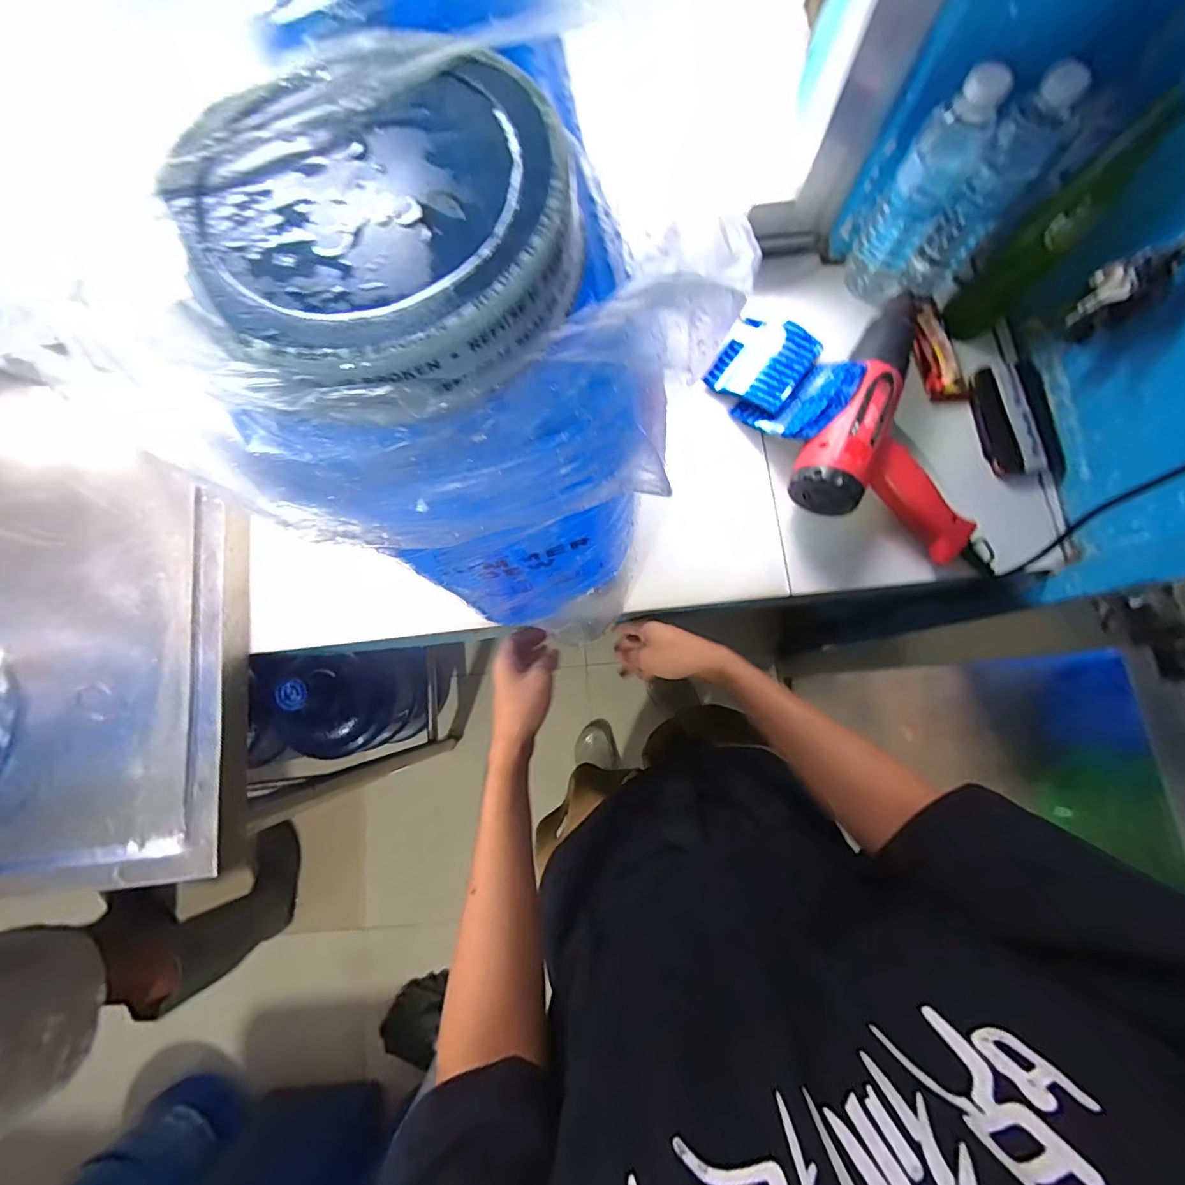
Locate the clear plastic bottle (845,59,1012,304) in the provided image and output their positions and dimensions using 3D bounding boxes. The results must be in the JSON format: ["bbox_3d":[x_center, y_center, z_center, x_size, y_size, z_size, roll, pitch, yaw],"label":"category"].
[{"bbox_3d":[0.336,-0.401,0.529,0.067,0.234,0.056,33,81,7],"label":"clear plastic bottle"}]

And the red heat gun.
[{"bbox_3d":[0.365,-0.174,0.537,0.224,0.060,0.269,28,81,6],"label":"red heat gun"}]

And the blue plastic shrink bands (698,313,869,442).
[{"bbox_3d":[0.212,-0.247,0.558,0.155,0.061,0.128,43,83,9],"label":"blue plastic shrink bands"}]

